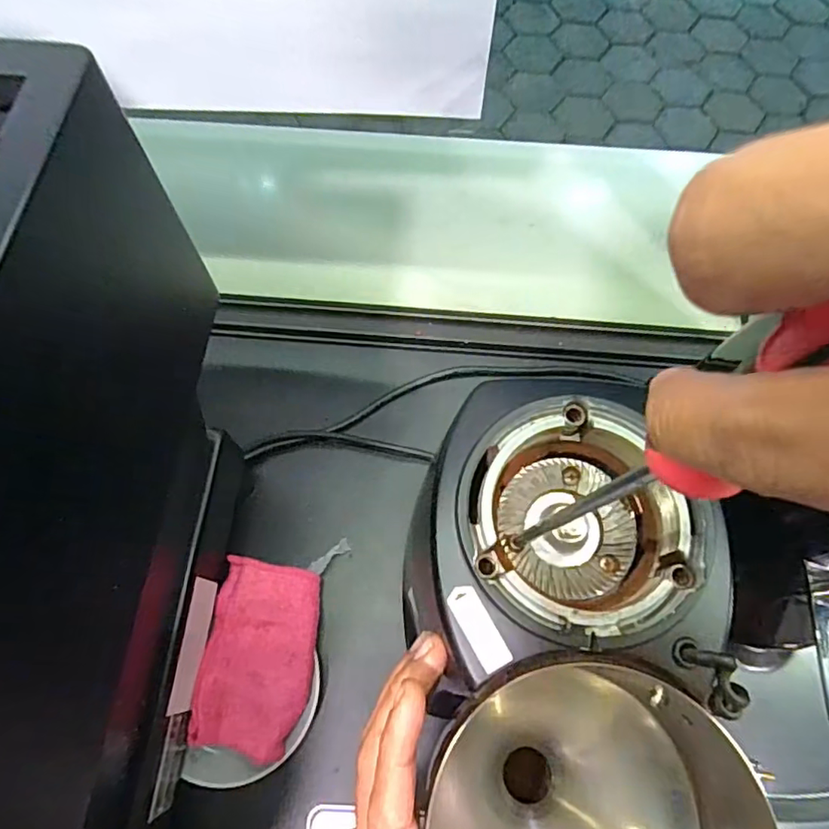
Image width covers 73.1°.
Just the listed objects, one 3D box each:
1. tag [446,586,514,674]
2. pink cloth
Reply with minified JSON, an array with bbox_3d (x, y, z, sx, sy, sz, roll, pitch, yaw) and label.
[{"bbox_3d":[0.026,0.083,0.218,0.012,0.004,0.033,-28,72,-12],"label":"tag"},{"bbox_3d":[-0.121,0.187,0.436,0.081,0.016,0.136,7,66,-2],"label":"pink cloth"}]

